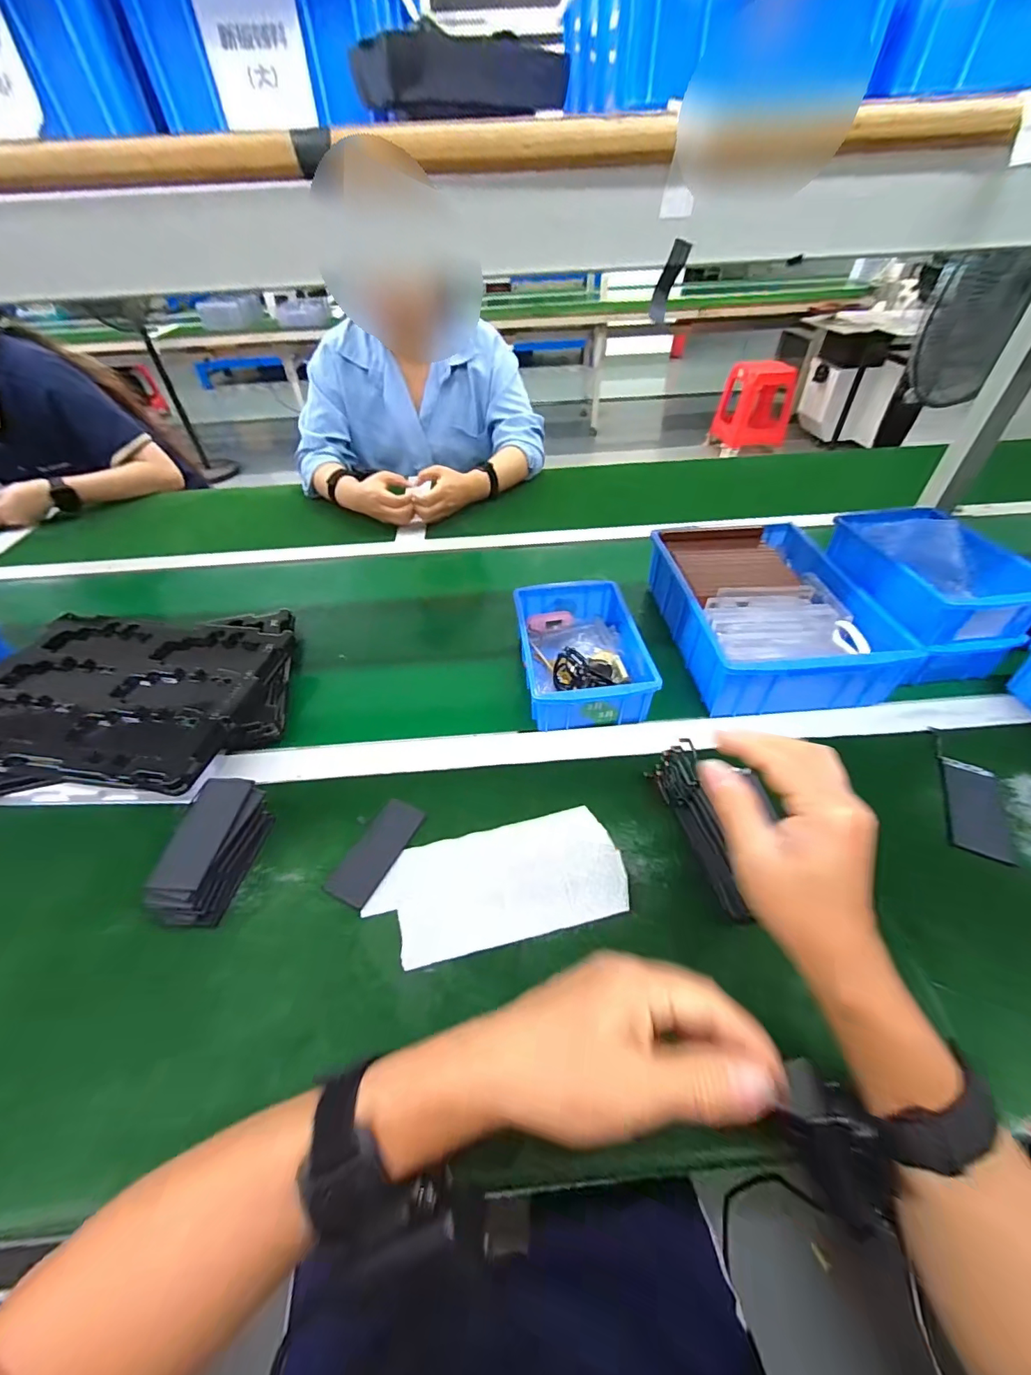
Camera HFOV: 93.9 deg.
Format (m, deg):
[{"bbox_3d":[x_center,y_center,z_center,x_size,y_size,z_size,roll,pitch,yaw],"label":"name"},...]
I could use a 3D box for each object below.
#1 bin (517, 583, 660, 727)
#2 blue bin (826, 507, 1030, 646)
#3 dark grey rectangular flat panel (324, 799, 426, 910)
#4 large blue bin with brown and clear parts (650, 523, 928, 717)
[{"bbox_3d":[0.074,-0.046,0.574,0.129,0.058,0.206,-6,45,-3],"label":"bin"},{"bbox_3d":[0.474,-0.138,0.556,0.122,0.069,0.191,-7,45,-5],"label":"blue bin"},{"bbox_3d":[-0.124,0.144,0.434,0.042,0.004,0.099,19,49,20],"label":"dark grey rectangular flat panel"},{"bbox_3d":[0.308,-0.097,0.609,0.215,0.090,0.292,-3,45,-1],"label":"large blue bin with brown and clear parts"}]

